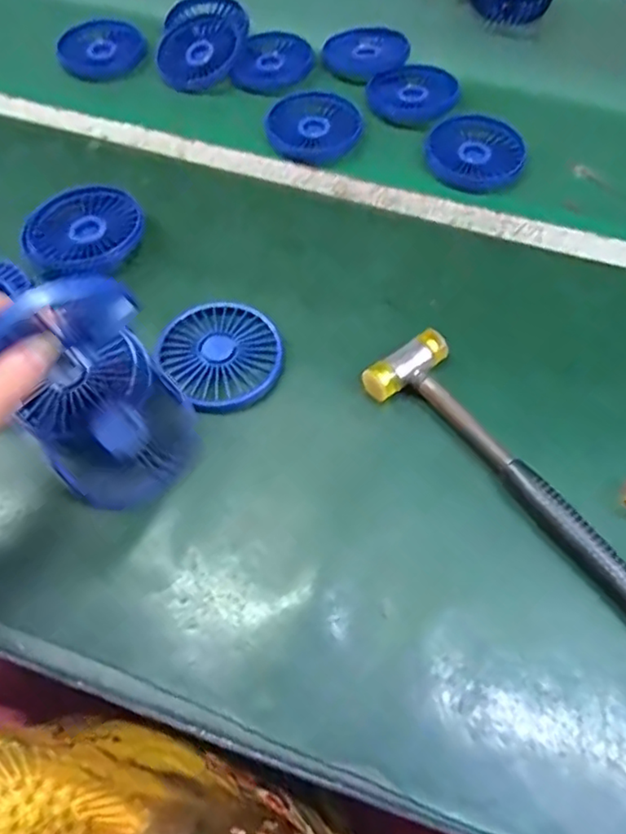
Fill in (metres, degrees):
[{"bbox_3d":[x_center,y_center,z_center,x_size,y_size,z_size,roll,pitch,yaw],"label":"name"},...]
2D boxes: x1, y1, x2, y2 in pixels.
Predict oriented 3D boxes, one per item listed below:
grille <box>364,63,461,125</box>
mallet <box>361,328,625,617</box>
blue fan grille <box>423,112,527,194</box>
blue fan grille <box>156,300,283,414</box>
[{"bbox_3d":[0.096,-0.316,0.597,0.086,0.013,0.086,-1,60,1],"label":"grille"},{"bbox_3d":[0.135,0.035,0.385,0.059,0.020,0.238,-39,66,-19],"label":"mallet"},{"bbox_3d":[0.148,-0.241,0.563,0.088,0.019,0.084,-1,60,1],"label":"blue fan grille"},{"bbox_3d":[-0.066,-0.045,0.438,0.083,0.018,0.088,-1,60,1],"label":"blue fan grille"}]

